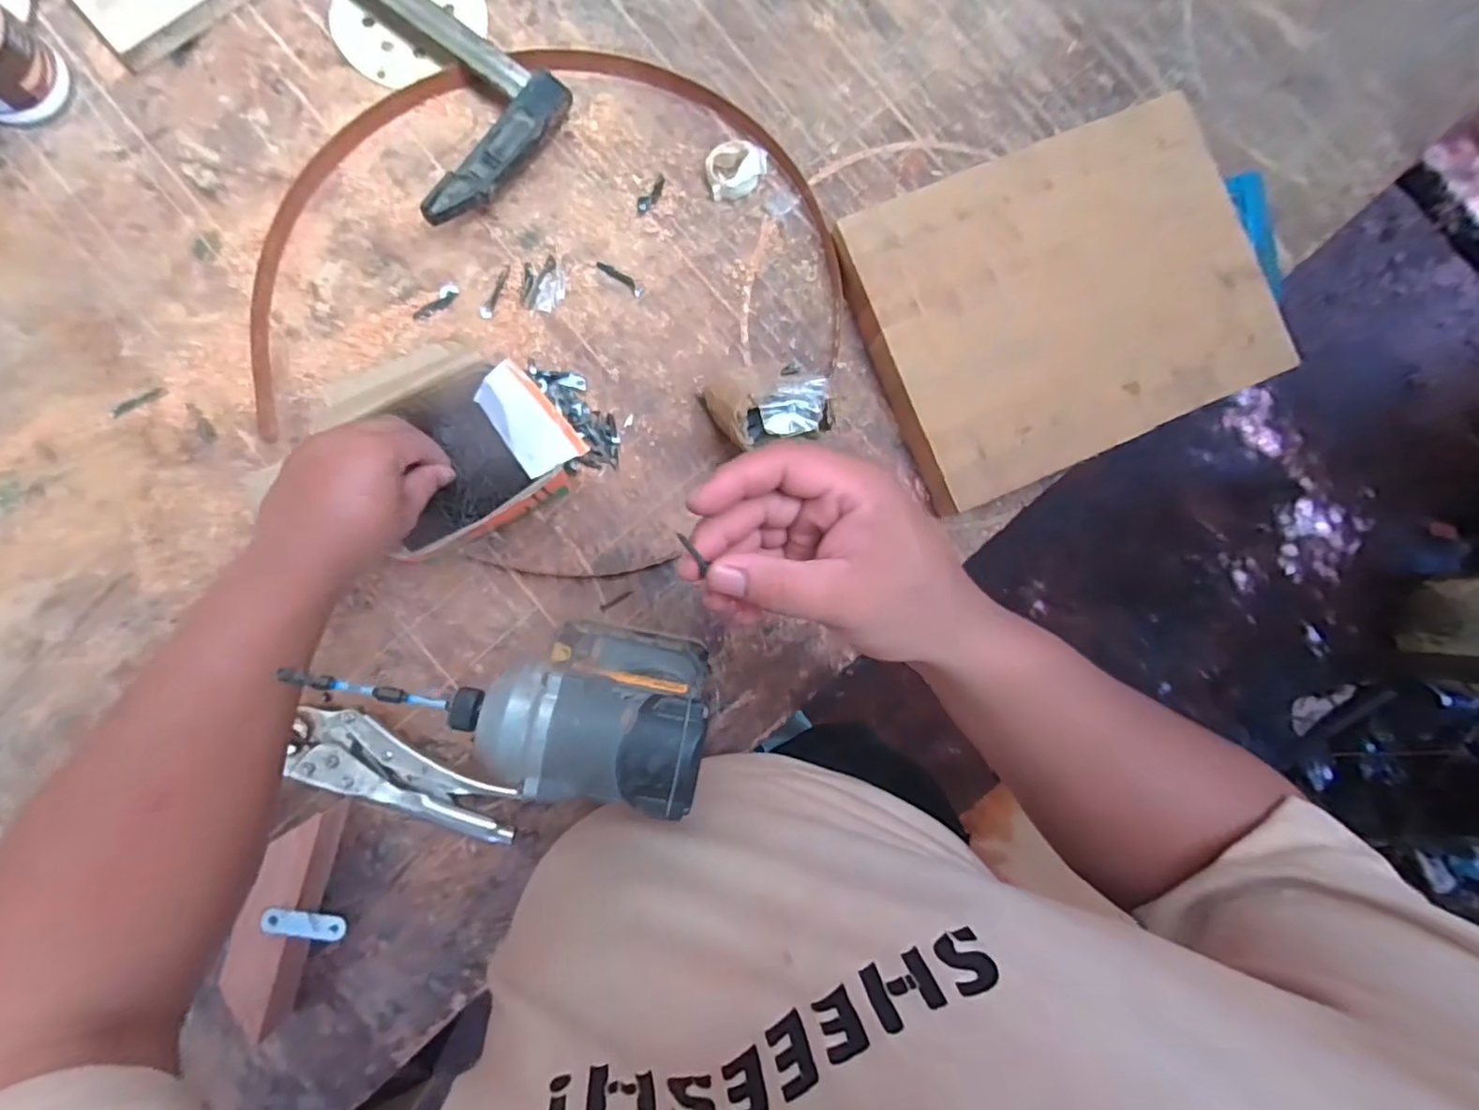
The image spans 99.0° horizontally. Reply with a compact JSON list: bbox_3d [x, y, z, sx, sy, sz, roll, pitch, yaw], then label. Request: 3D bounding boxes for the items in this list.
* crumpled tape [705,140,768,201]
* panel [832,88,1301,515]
[{"bbox_3d":[-0.003,-0.325,0.531,0.054,0.017,0.040,-45,91,-6],"label":"crumpled tape"},{"bbox_3d":[0.270,-0.211,0.535,0.322,0.052,0.247,-23,89,-6],"label":"panel"}]

